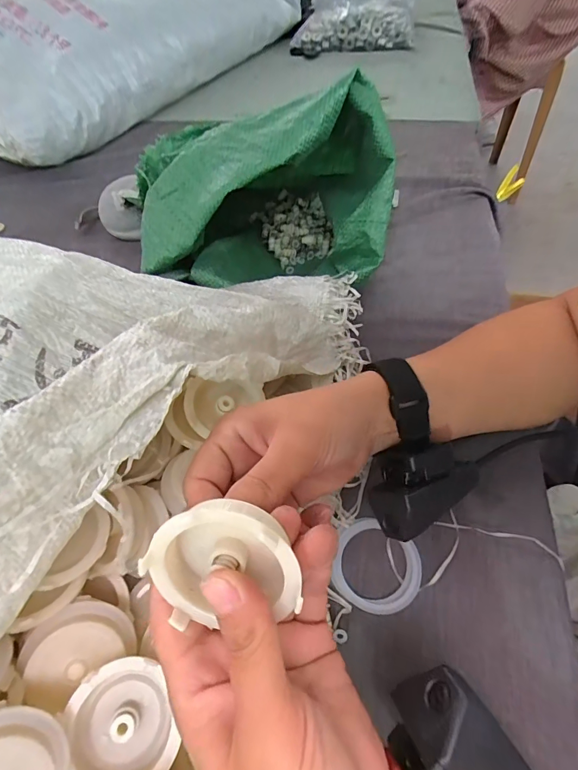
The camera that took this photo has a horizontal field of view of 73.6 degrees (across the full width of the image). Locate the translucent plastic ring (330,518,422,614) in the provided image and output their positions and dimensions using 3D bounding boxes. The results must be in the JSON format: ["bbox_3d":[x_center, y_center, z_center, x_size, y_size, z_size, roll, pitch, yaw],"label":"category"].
[{"bbox_3d":[0.060,0.122,0.261,0.056,0.005,0.056,-1,57,1],"label":"translucent plastic ring"}]

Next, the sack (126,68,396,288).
[{"bbox_3d":[-0.014,-0.188,0.376,0.213,0.155,0.204,2,57,4],"label":"sack"}]

